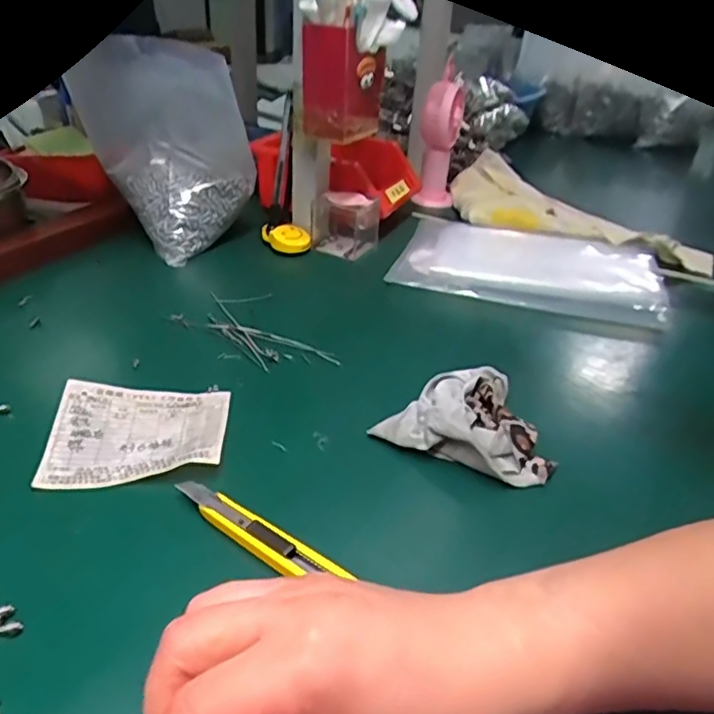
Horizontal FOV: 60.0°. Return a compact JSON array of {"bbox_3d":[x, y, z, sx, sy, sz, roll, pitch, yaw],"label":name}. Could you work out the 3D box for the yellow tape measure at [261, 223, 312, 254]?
[{"bbox_3d":[-0.079,-0.132,0.672,0.059,0.018,0.038,25,38,30],"label":"yellow tape measure"}]

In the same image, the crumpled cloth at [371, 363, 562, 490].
[{"bbox_3d":[0.082,0.044,0.412,0.104,0.029,0.097,28,39,33],"label":"crumpled cloth"}]

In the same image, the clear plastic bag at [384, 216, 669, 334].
[{"bbox_3d":[0.177,-0.101,0.652,0.267,0.035,0.201,13,34,14],"label":"clear plastic bag"}]

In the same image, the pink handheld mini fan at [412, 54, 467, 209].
[{"bbox_3d":[0.110,-0.289,0.815,0.054,0.166,0.064,8,33,6],"label":"pink handheld mini fan"}]

